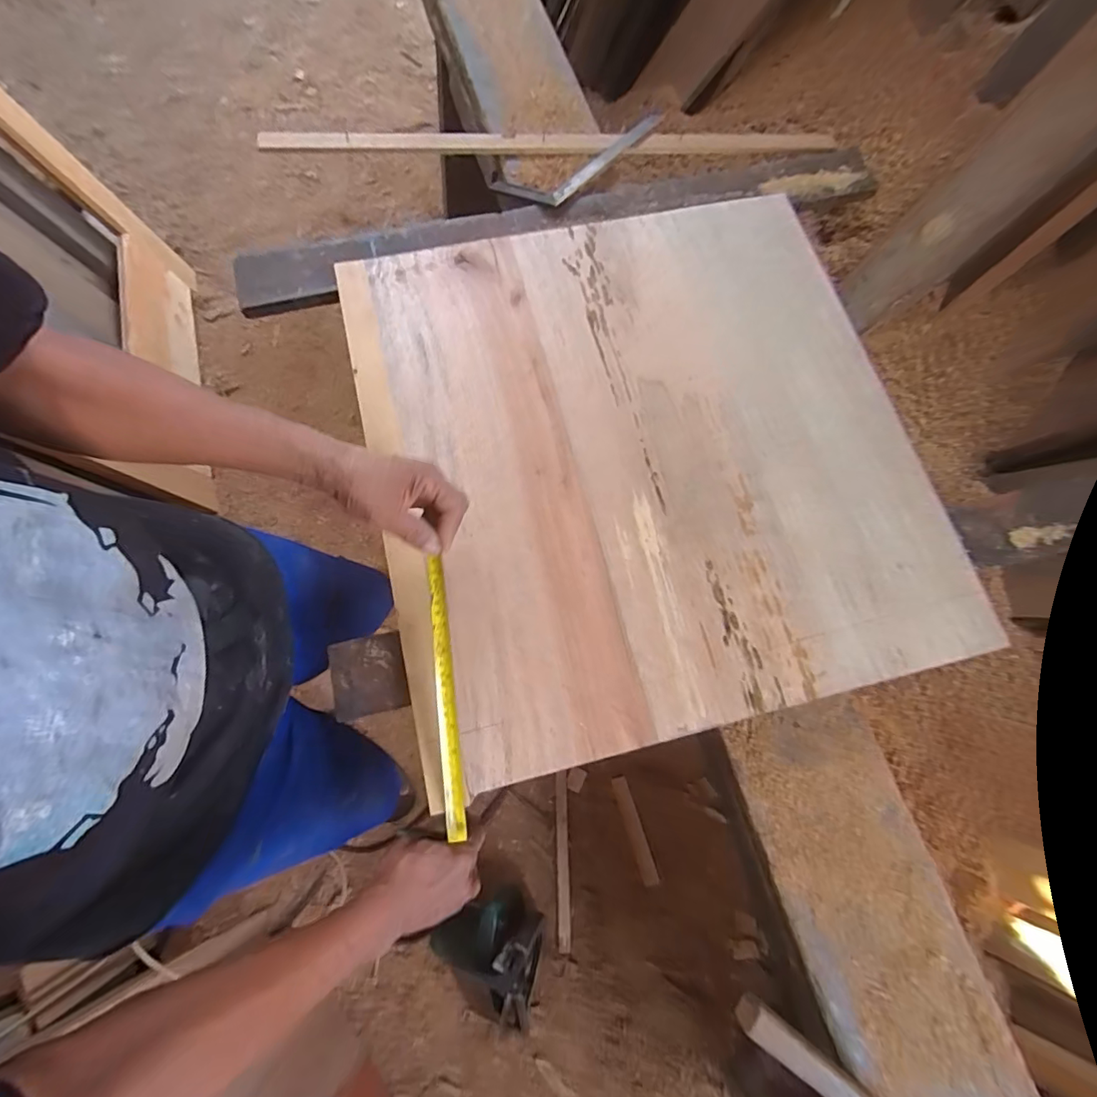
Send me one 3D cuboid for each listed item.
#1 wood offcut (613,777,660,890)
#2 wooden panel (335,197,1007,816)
[{"bbox_3d":[0.185,0.600,1.060,0.033,0.014,0.209,-17,74,-5],"label":"wood offcut"},{"bbox_3d":[0.114,-0.127,0.604,0.644,0.034,0.652,-13,74,-4],"label":"wooden panel"}]

